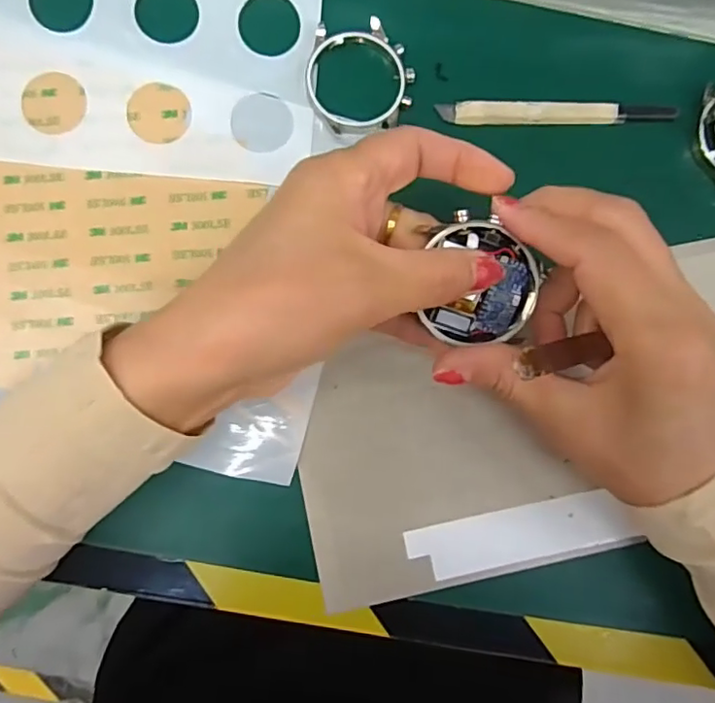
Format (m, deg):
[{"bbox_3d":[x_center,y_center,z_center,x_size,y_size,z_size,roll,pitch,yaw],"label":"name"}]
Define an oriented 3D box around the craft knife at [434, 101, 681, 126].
[{"bbox_3d":[0.094,-0.111,0.273,0.111,0.005,0.011,-1,85,-3],"label":"craft knife"}]

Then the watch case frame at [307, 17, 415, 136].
[{"bbox_3d":[0.001,-0.125,0.267,0.048,0.006,0.051,-12,85,-4],"label":"watch case frame"}]

